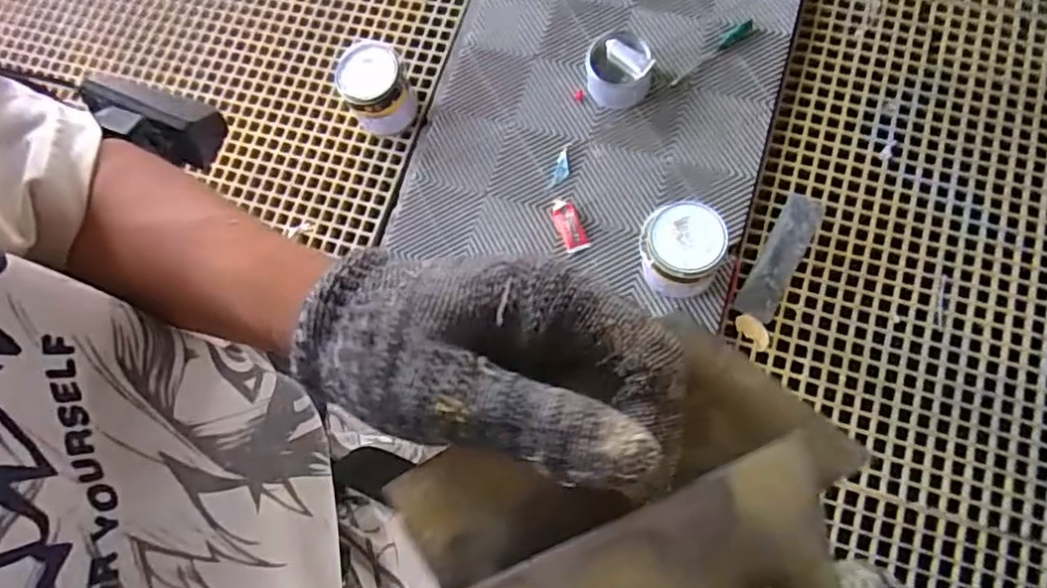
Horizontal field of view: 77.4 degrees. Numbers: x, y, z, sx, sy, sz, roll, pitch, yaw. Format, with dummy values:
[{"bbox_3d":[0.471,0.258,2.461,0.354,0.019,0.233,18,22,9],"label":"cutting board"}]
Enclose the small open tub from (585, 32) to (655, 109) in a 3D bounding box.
[{"bbox_3d":[0.220,-0.525,1.529,0.145,0.124,0.138,-2,73,7],"label":"small open tub"}]

